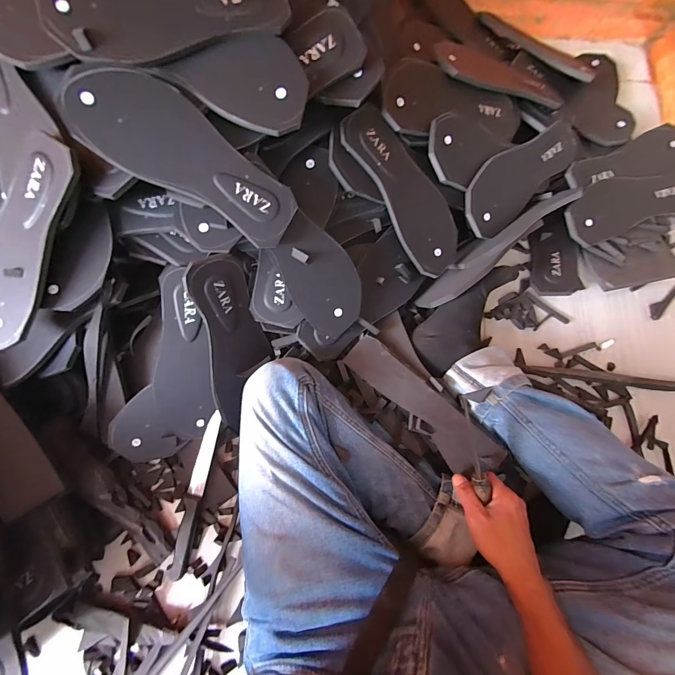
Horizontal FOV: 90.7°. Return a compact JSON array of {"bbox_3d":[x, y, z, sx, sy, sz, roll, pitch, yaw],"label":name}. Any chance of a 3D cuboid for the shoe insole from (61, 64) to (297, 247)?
[{"bbox_3d":[-0.163,-0.207,0.383,0.246,0.013,0.100,27,92,-19],"label":"shoe insole"}]

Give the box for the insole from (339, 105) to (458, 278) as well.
[{"bbox_3d":[0.103,-0.212,0.489,0.098,0.013,0.251,-40,106,-9],"label":"insole"}]

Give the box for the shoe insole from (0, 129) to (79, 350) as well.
[{"bbox_3d":[-0.371,-0.108,0.386,0.101,0.015,0.247,30,100,7],"label":"shoe insole"}]

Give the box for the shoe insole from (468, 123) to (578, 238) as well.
[{"bbox_3d":[0.308,-0.276,0.561,0.263,0.012,0.104,-44,114,-9],"label":"shoe insole"}]

